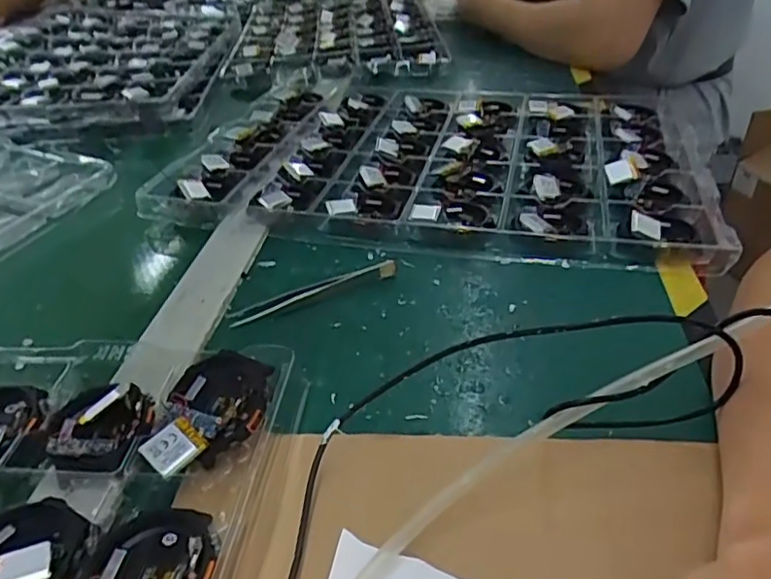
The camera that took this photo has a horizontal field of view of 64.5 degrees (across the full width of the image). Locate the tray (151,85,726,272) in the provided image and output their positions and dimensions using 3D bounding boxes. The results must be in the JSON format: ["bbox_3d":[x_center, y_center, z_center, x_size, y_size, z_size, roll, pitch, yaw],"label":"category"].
[{"bbox_3d":[0.049,-0.131,0.565,0.428,0.027,0.316,6,35,12],"label":"tray"}]

